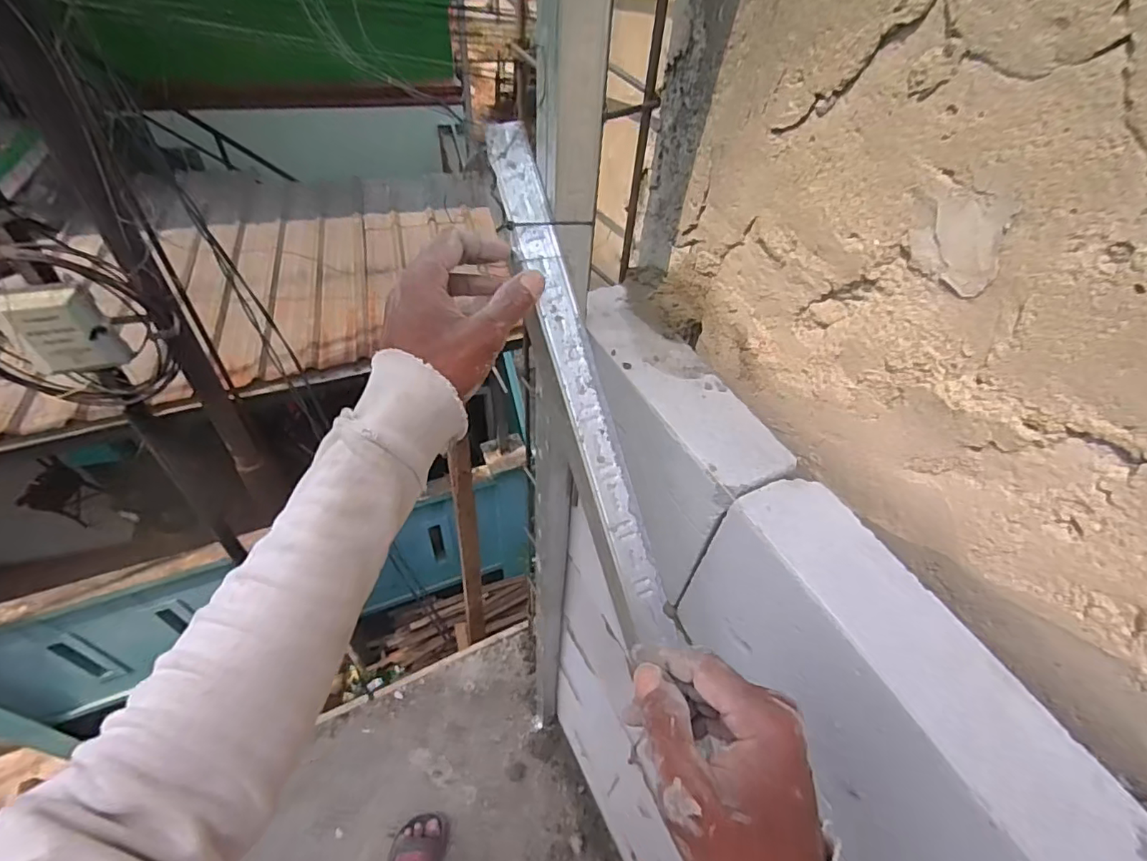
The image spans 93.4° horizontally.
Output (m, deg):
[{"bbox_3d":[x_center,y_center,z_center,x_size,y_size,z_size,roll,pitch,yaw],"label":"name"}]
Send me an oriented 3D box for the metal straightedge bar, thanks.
[{"bbox_3d":[0.004,-0.029,0.421,0.046,0.018,0.405,-17,93,-19],"label":"metal straightedge bar"}]

